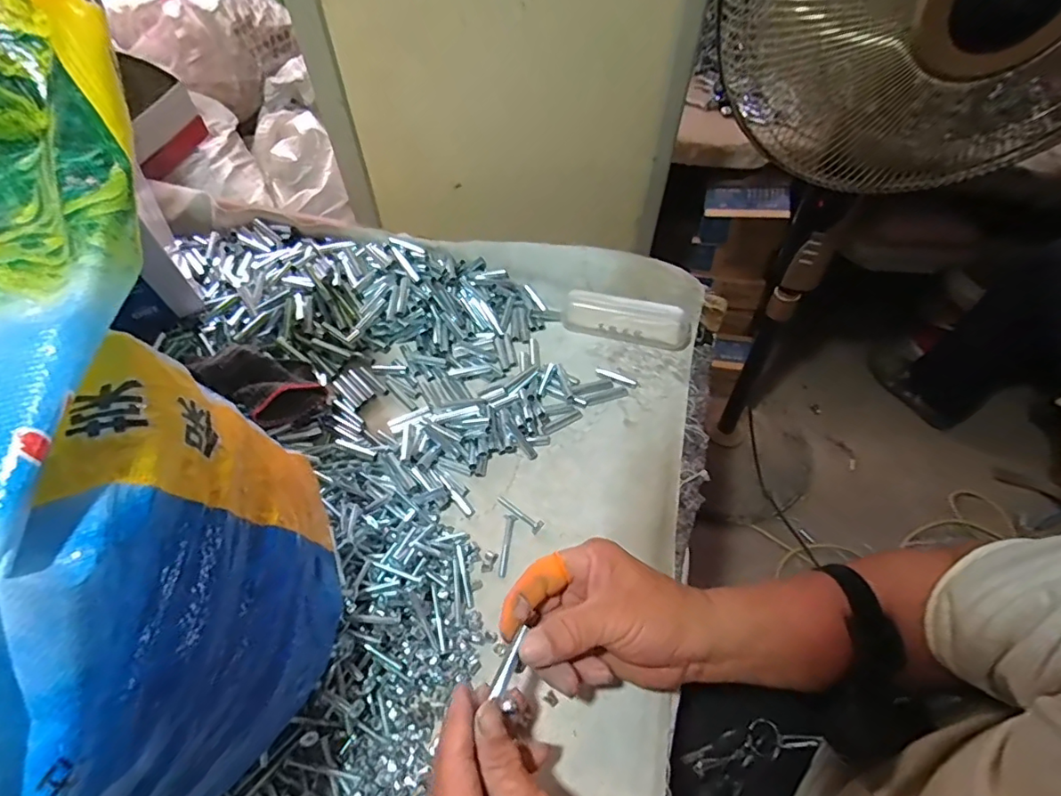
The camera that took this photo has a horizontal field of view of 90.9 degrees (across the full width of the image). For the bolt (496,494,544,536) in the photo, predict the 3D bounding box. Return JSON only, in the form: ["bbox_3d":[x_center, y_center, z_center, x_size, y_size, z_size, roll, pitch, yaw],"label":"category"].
[{"bbox_3d":[-0.010,0.107,0.486,0.051,0.009,0.013,39,62,22],"label":"bolt"}]

